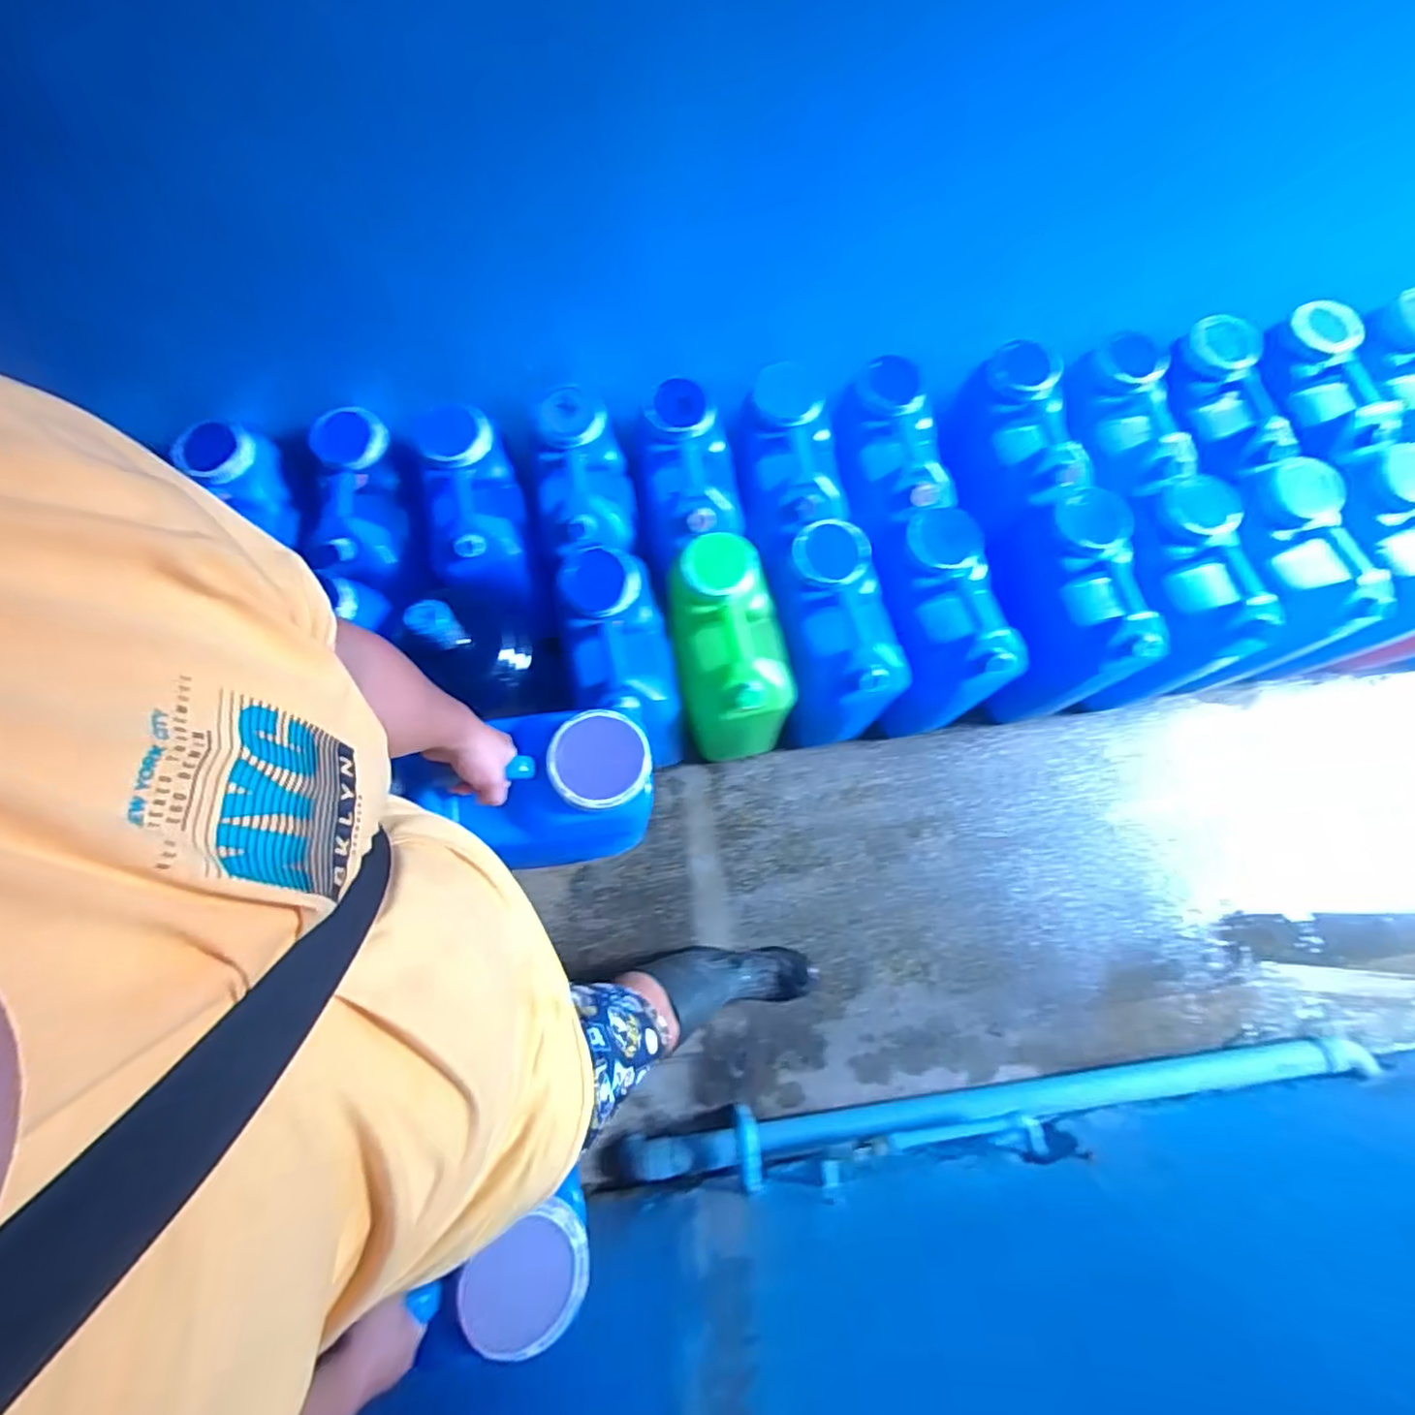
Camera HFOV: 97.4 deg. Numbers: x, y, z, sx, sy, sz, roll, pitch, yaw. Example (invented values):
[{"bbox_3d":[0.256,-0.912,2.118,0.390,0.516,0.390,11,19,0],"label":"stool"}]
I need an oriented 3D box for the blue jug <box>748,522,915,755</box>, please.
[{"bbox_3d":[0.219,-0.125,1.212,0.212,0.368,0.338,-15,72,-5],"label":"blue jug"}]

